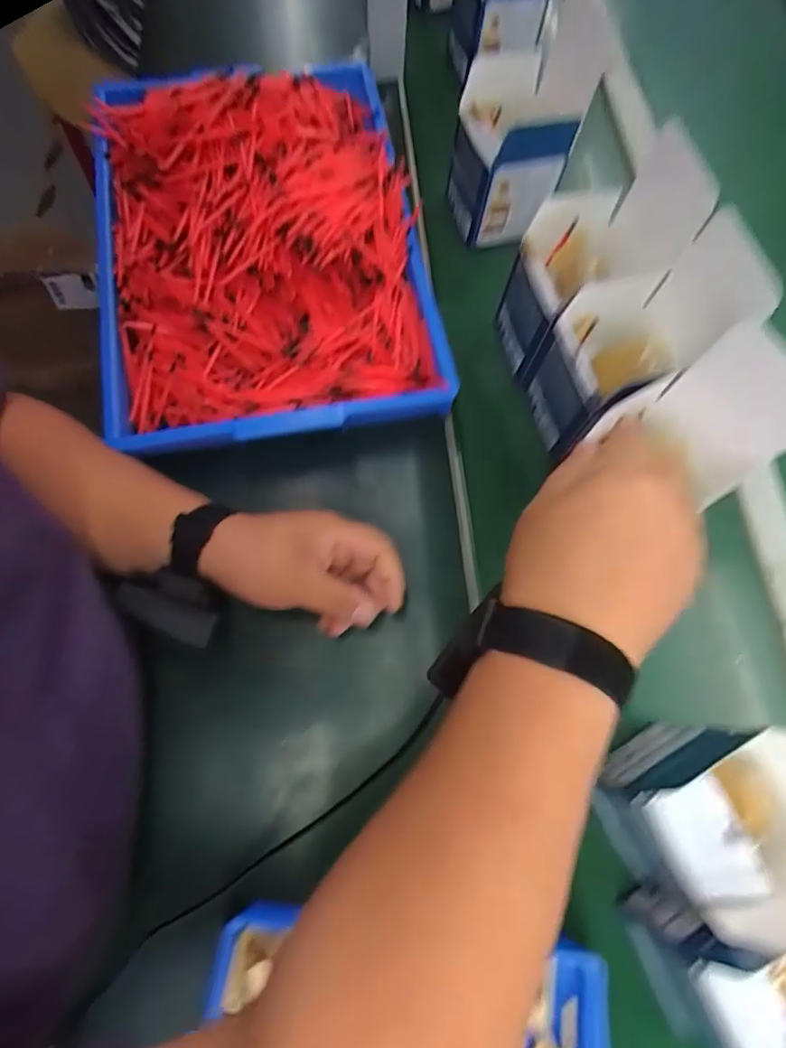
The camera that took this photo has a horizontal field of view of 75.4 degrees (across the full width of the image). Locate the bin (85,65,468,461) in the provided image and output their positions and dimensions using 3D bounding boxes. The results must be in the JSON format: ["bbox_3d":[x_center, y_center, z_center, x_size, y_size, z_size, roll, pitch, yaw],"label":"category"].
[{"bbox_3d":[-0.119,-0.263,0.462,0.283,0.068,0.386,-9,73,-5],"label":"bin"}]

